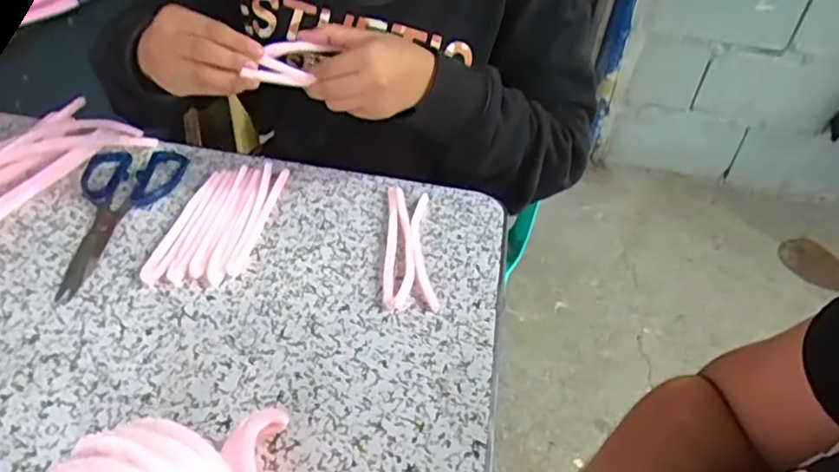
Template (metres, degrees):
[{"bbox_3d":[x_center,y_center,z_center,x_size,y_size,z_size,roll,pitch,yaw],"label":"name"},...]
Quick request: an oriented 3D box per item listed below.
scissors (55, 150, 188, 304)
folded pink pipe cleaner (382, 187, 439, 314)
[{"bbox_3d":[-0.251,-0.018,0.475,0.080,0.009,0.183,4,38,-4],"label":"scissors"},{"bbox_3d":[-0.009,0.006,0.484,0.039,0.008,0.147,3,38,-5],"label":"folded pink pipe cleaner"}]

